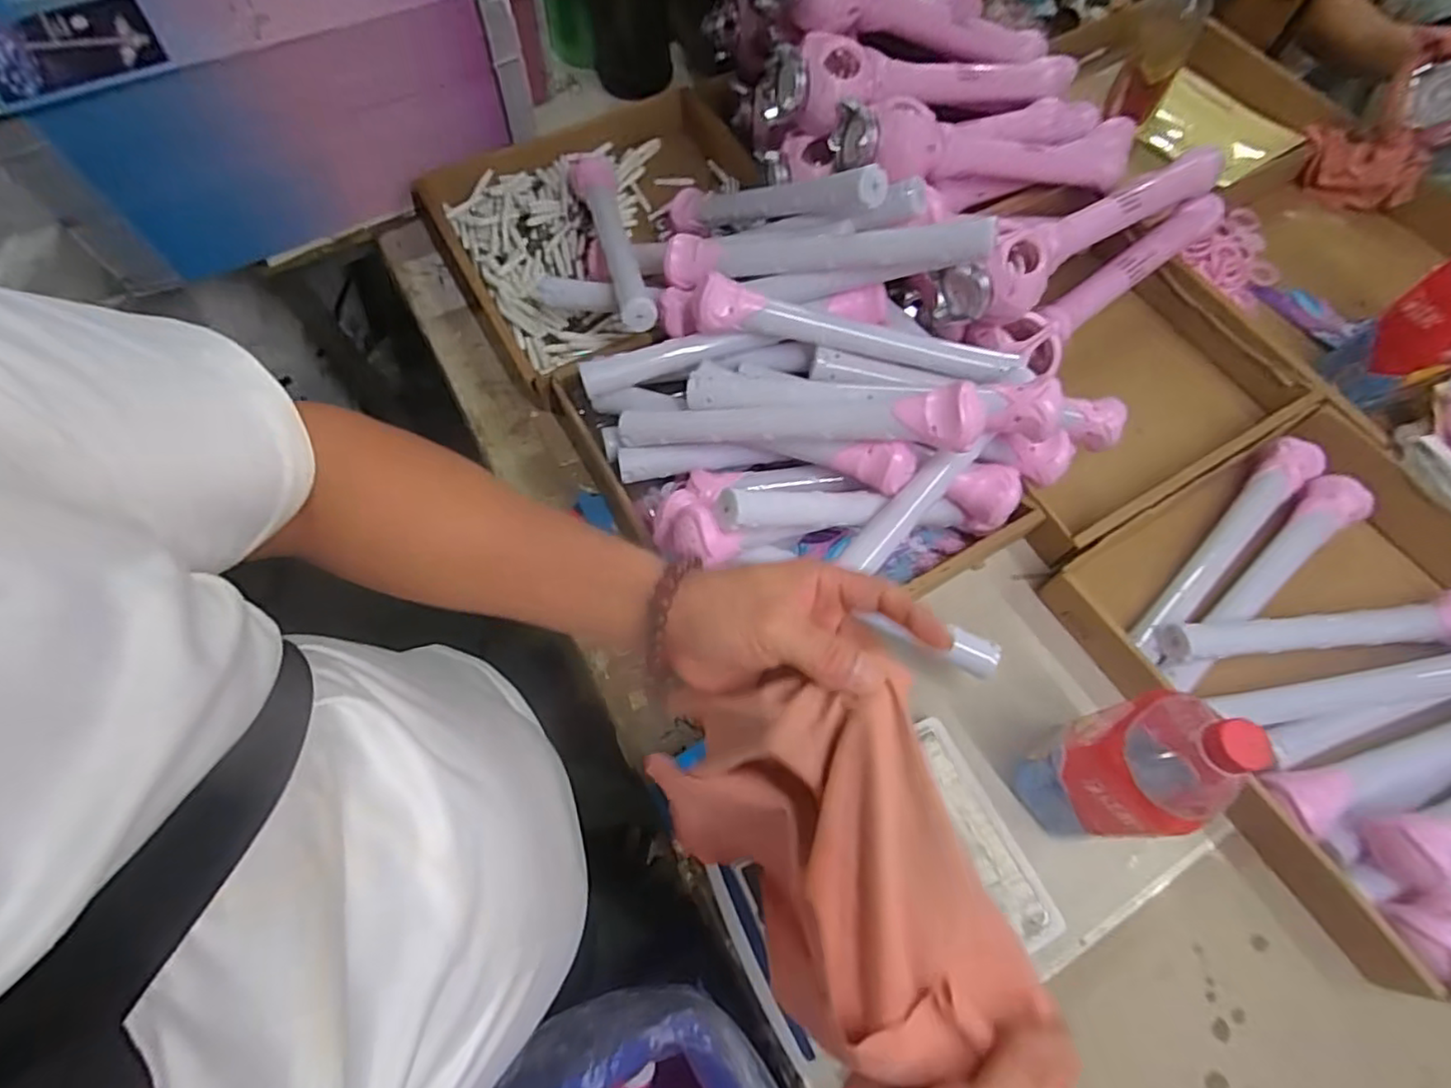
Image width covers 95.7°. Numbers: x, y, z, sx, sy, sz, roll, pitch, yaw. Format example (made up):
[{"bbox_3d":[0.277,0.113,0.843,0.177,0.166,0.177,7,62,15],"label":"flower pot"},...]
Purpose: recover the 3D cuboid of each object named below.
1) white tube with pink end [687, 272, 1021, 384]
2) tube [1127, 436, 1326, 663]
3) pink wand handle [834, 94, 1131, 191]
[{"bbox_3d":[0.120,-0.191,0.594,0.302,0.043,0.052,8,67,3],"label":"white tube with pink end"},{"bbox_3d":[0.479,-0.001,0.641,0.306,0.038,0.053,-40,73,-16],"label":"tube"},{"bbox_3d":[0.305,-0.439,0.742,0.397,0.075,0.080,-10,67,-23],"label":"pink wand handle"}]

